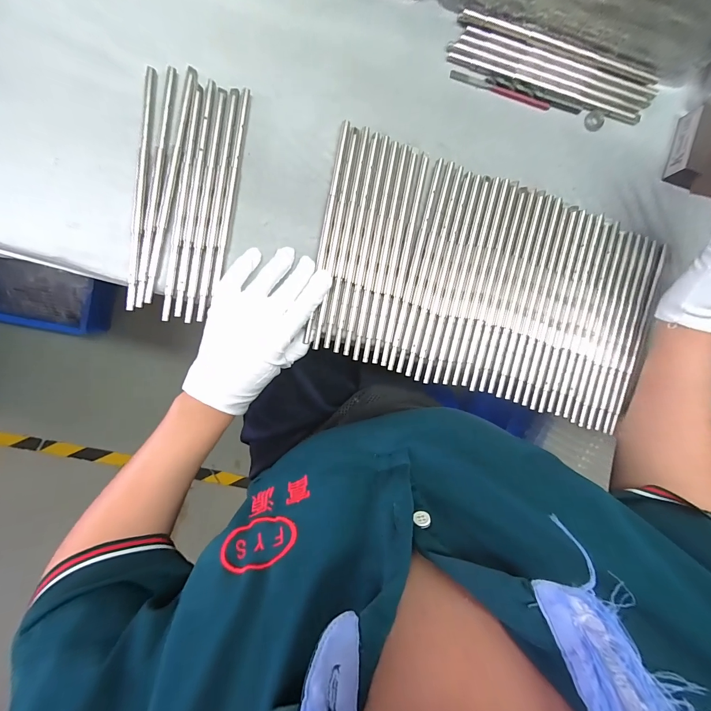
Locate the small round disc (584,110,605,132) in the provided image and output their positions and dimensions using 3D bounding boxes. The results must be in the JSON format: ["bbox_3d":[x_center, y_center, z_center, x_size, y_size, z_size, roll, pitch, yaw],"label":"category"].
[{"bbox_3d":[0.252,-0.247,0.340,0.021,0.005,0.018,-28,95,-5],"label":"small round disc"}]

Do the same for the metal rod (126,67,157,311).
[{"bbox_3d":[-0.191,-0.146,0.286,0.010,0.004,0.209,6,91,-7],"label":"metal rod"}]

